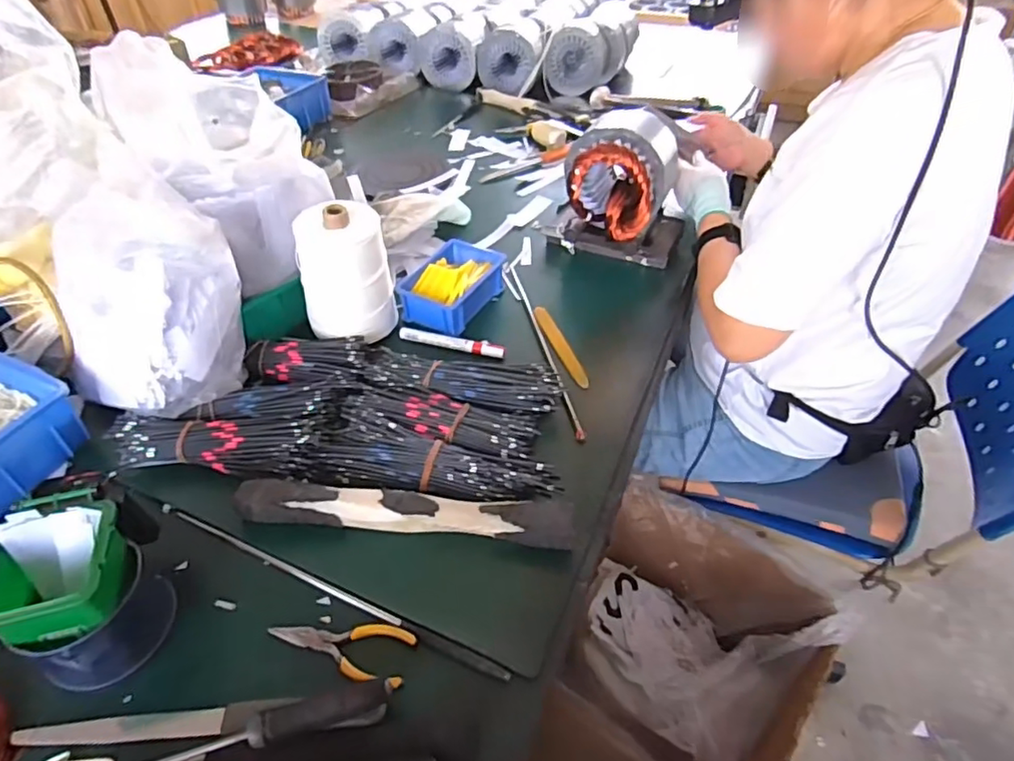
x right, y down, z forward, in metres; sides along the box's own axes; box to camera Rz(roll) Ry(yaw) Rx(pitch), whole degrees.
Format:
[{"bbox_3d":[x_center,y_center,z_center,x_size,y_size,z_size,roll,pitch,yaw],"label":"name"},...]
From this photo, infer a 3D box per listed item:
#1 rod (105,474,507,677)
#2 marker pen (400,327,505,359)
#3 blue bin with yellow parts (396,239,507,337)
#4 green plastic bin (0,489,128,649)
[{"bbox_3d":[-0.193,0.173,0.531,0.426,0.011,0.012,18,47,18],"label":"rod"},{"bbox_3d":[-0.071,-0.049,0.753,0.139,0.014,0.017,12,45,12],"label":"marker pen"},{"bbox_3d":[-0.077,-0.133,0.808,0.109,0.051,0.154,21,48,20],"label":"blue bin with yellow parts"},{"bbox_3d":[-0.335,0.137,0.436,0.087,0.053,0.102,-8,45,-9],"label":"green plastic bin"}]

